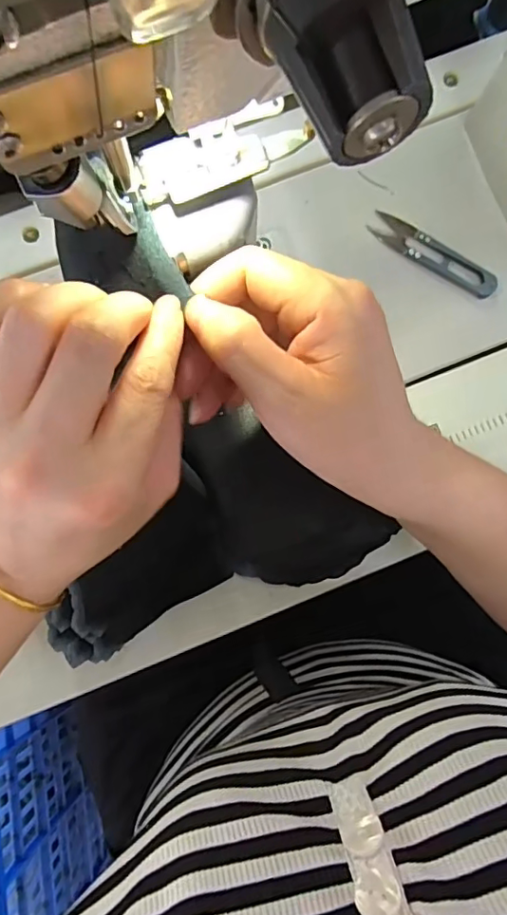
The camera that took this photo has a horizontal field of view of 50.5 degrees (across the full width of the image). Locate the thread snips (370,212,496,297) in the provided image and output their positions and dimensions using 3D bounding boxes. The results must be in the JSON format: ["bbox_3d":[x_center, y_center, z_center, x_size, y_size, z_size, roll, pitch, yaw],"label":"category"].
[{"bbox_3d":[0.133,-0.150,0.397,0.100,0.005,0.021,32,81,7],"label":"thread snips"}]

